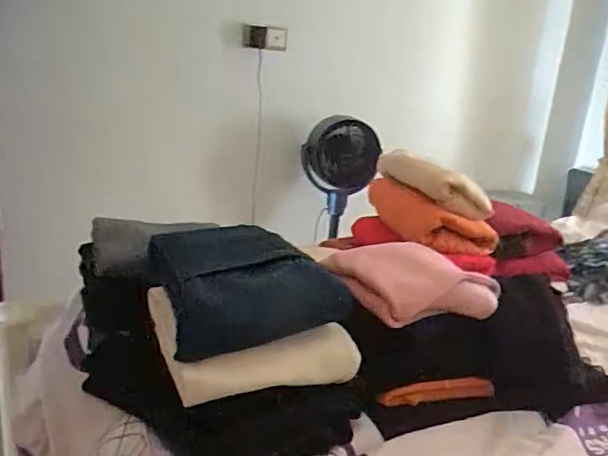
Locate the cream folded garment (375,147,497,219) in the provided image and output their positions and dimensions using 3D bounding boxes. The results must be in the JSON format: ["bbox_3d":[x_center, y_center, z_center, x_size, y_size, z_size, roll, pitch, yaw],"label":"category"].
[{"bbox_3d":[0.256,-0.105,1.157,0.265,0.086,0.083,32,32,30],"label":"cream folded garment"}]

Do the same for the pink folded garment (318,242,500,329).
[{"bbox_3d":[0.168,0.076,0.875,0.249,0.064,0.166,-2,19,-21],"label":"pink folded garment"}]

